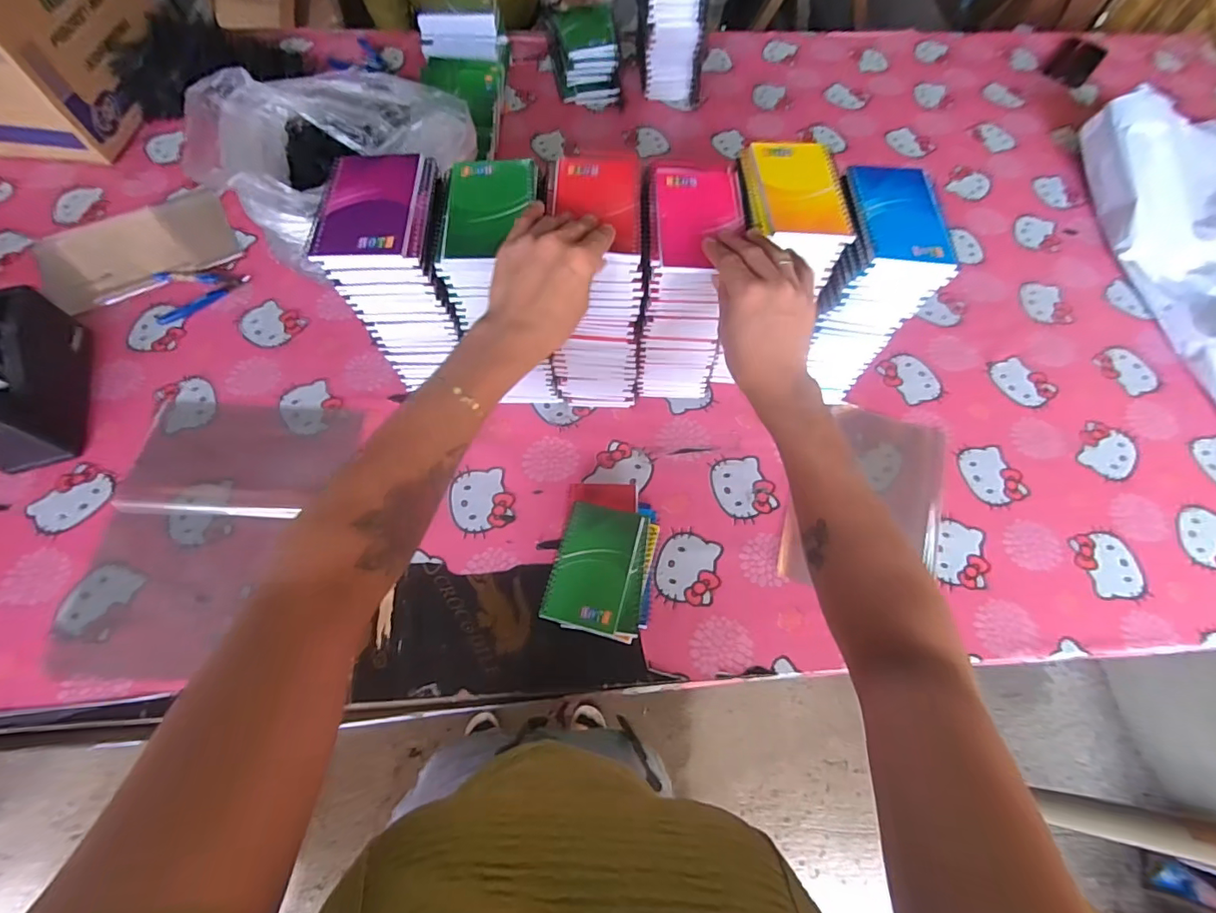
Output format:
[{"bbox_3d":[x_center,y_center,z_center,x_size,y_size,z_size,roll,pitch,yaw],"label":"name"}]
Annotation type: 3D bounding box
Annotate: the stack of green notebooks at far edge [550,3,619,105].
[{"bbox_3d":[-0.043,-0.723,0.935,0.119,0.097,0.133,-4,65,-4],"label":"stack of green notebooks at far edge"}]

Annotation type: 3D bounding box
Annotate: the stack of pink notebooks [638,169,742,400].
[{"bbox_3d":[0.087,-0.181,0.597,0.089,0.245,0.123,3,67,3],"label":"stack of pink notebooks"}]

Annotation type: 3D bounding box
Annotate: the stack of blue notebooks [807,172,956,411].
[{"bbox_3d":[0.275,-0.184,0.607,0.093,0.248,0.129,4,65,0],"label":"stack of blue notebooks"}]

